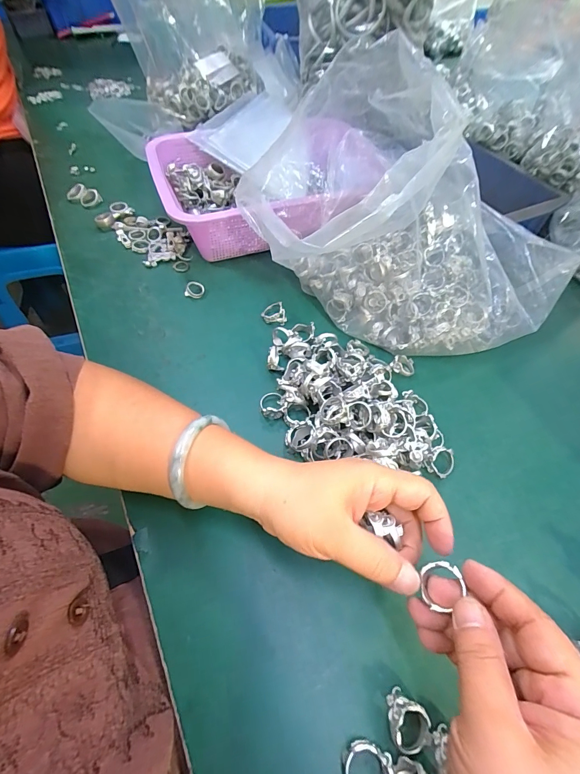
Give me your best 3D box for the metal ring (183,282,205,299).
[{"bbox_3d":[-0.117,-0.120,0.428,0.020,0.013,0.022,1,56,-1],"label":"metal ring"}]

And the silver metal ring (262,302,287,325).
[{"bbox_3d":[-0.019,-0.086,0.404,0.026,0.014,0.028,1,56,-1],"label":"silver metal ring"}]

